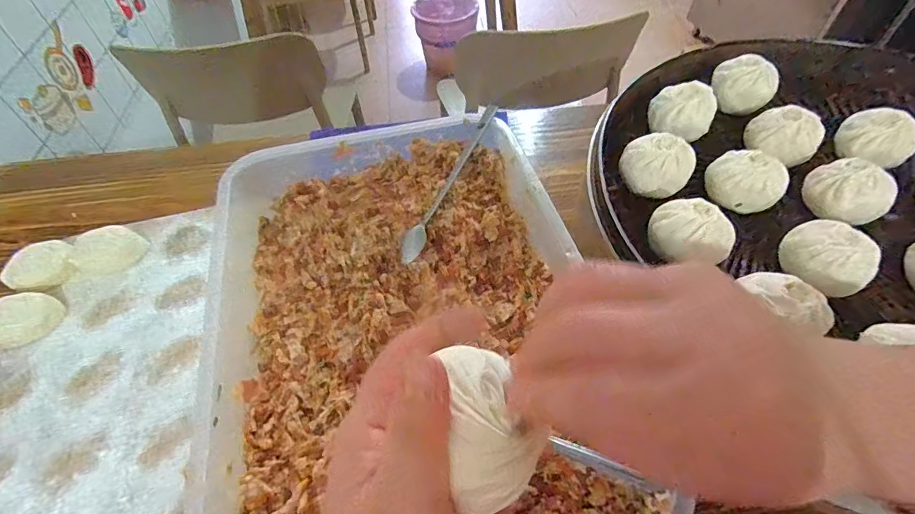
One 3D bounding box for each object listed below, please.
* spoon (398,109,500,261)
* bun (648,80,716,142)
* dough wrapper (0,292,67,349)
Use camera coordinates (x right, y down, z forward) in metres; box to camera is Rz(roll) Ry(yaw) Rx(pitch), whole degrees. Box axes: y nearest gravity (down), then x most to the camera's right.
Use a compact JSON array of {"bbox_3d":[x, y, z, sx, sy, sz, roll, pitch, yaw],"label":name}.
[{"bbox_3d":[-0.007,-0.071,0.420,0.020,0.012,0.176,24,76,19],"label":"spoon"},{"bbox_3d":[0.240,-0.159,0.483,0.062,0.038,0.062,22,57,17],"label":"bun"},{"bbox_3d":[-0.428,0.063,0.444,0.057,0.013,0.057,30,62,-19],"label":"dough wrapper"}]

